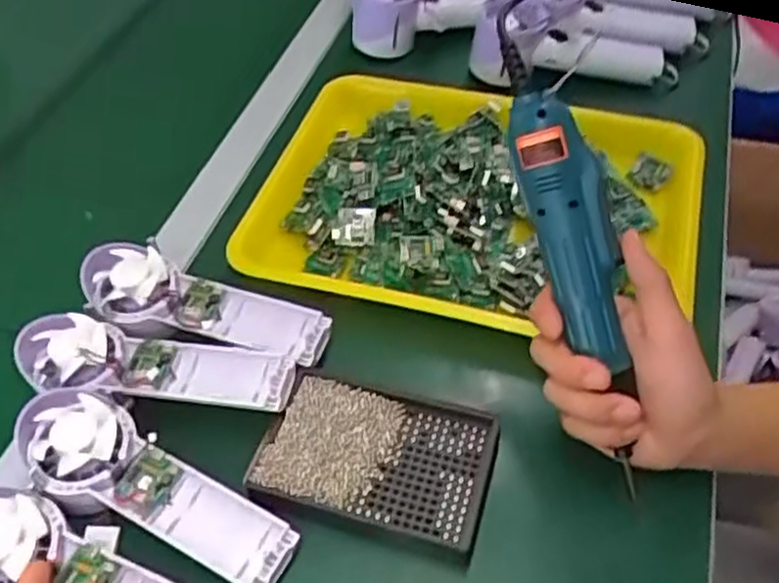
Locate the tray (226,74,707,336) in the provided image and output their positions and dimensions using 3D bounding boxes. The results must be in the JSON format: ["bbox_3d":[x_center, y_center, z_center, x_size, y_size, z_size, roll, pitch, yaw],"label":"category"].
[{"bbox_3d":[0.058,-0.073,0.593,0.369,0.041,0.250,12,53,12],"label":"tray"}]

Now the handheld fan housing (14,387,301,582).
[{"bbox_3d":[-0.138,0.119,0.434,0.176,0.031,0.063,29,57,6],"label":"handheld fan housing"}]

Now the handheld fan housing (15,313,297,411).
[{"bbox_3d":[-0.153,0.046,0.475,0.176,0.026,0.050,4,52,6],"label":"handheld fan housing"}]

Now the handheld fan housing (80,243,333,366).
[{"bbox_3d":[-0.130,0.005,0.516,0.179,0.034,0.061,10,53,11],"label":"handheld fan housing"}]

